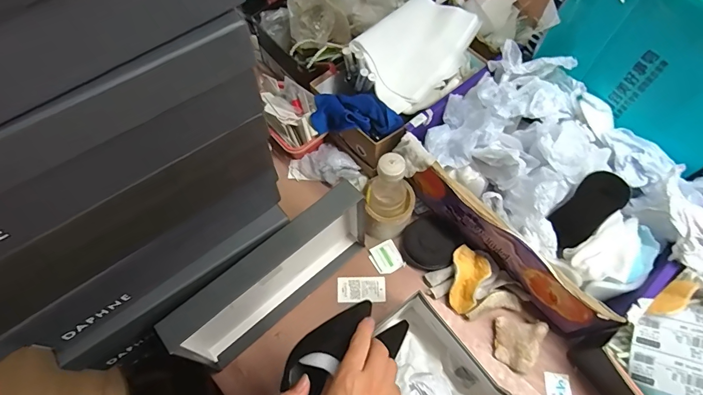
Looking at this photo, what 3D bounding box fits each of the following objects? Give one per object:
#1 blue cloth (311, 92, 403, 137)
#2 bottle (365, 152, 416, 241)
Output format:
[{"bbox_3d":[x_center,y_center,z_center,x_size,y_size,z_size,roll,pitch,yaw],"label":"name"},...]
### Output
[{"bbox_3d":[0.009,-0.148,0.696,0.158,0.047,0.080,5,63,3],"label":"blue cloth"},{"bbox_3d":[0.058,0.003,0.624,0.085,0.177,0.070,5,63,3],"label":"bottle"}]

